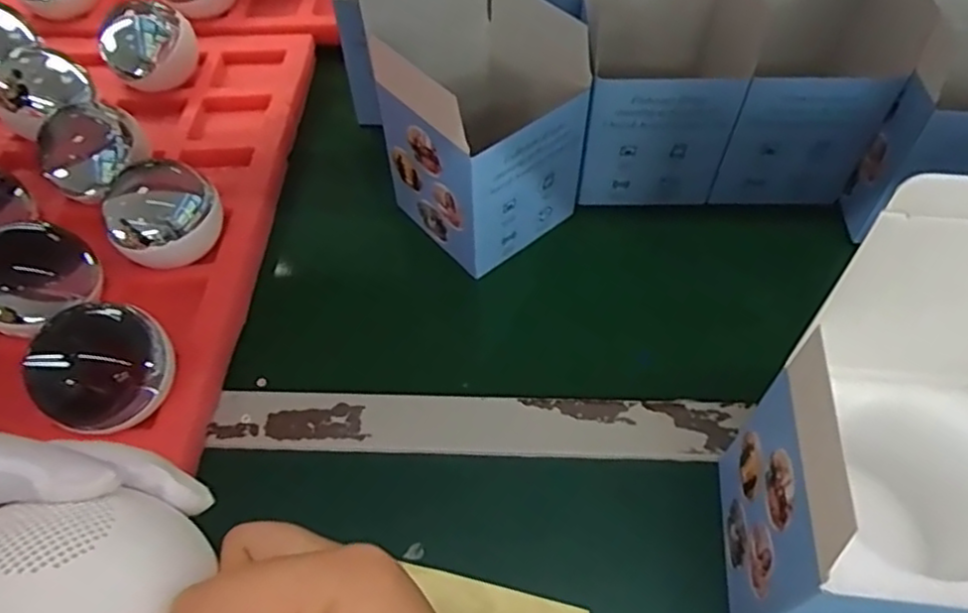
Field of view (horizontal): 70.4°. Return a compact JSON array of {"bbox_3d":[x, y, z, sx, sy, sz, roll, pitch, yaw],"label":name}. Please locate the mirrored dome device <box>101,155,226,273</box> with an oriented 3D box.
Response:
[{"bbox_3d":[-0.227,-0.065,0.485,0.076,0.057,0.067,-31,60,-18],"label":"mirrored dome device"}]

